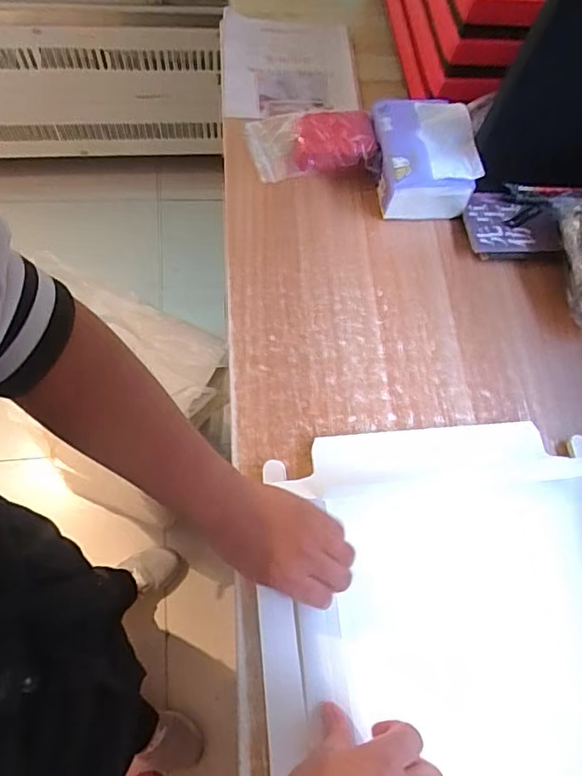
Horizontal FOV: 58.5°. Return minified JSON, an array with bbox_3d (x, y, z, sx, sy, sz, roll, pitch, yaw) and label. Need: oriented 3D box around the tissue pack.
[{"bbox_3d":[0.159,-0.284,0.640,0.108,0.067,0.136,-5,68,-5],"label":"tissue pack"}]

